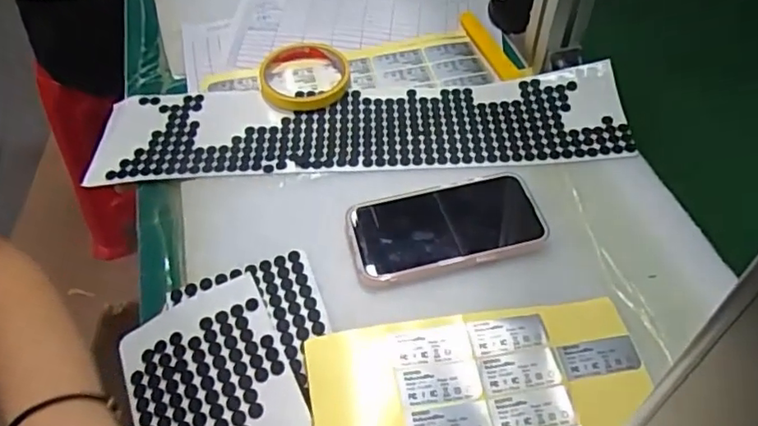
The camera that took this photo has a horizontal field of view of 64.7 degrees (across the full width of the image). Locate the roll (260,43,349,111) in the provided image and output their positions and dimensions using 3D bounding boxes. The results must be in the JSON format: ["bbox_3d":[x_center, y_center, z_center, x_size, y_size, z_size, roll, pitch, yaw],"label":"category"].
[{"bbox_3d":[-0.073,-0.134,0.589,0.086,0.018,0.088,-2,52,3],"label":"roll"}]

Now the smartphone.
[{"bbox_3d":[0.054,0.010,0.472,0.149,0.016,0.078,-15,52,-7],"label":"smartphone"}]

